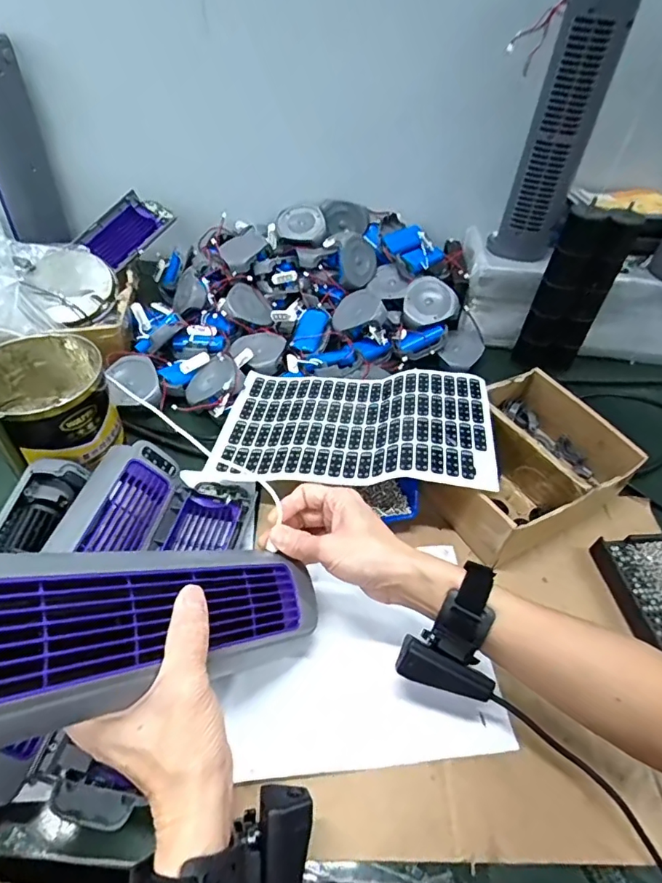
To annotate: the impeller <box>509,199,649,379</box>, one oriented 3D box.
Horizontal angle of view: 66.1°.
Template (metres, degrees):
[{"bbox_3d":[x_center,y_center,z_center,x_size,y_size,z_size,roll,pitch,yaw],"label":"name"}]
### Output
[{"bbox_3d":[0.344,-0.209,0.724,0.082,0.238,0.108,27,49,19],"label":"impeller"}]

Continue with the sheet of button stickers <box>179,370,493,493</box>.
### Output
[{"bbox_3d":[0.021,-0.021,0.570,0.298,0.055,0.184,8,46,1],"label":"sheet of button stickers"}]

